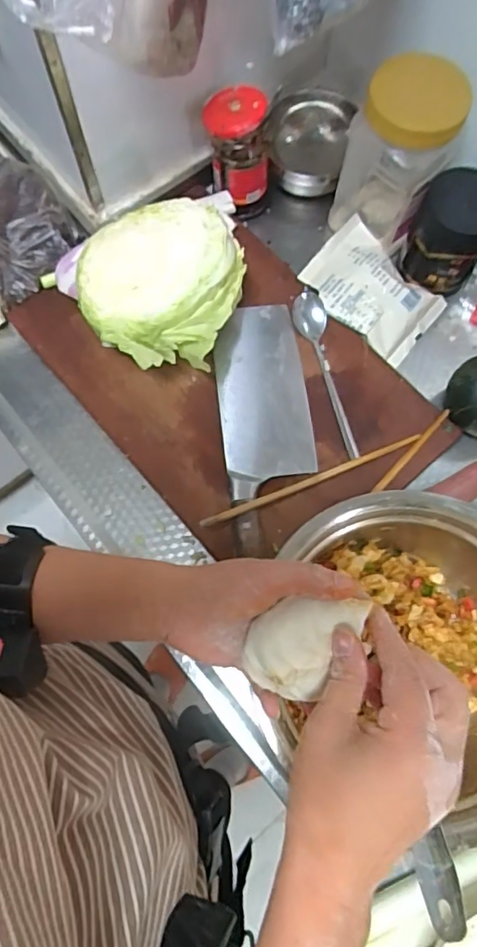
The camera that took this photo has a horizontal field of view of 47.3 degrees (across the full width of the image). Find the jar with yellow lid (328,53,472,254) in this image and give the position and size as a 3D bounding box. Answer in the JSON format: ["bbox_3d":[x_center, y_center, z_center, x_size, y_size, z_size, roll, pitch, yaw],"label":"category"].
[{"bbox_3d":[0.150,-0.304,0.543,0.094,0.164,0.075,16,74,4],"label":"jar with yellow lid"}]

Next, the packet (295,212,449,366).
[{"bbox_3d":[0.144,-0.197,0.594,0.142,0.040,0.111,39,77,10],"label":"packet"}]

